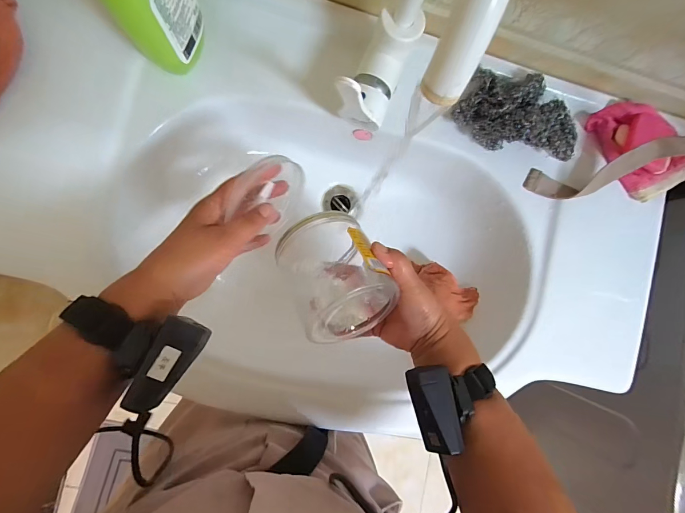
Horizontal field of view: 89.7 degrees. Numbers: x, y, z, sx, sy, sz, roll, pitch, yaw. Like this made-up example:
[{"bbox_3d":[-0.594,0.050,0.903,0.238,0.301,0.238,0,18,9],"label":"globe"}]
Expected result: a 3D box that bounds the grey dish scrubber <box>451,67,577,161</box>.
[{"bbox_3d":[0.225,-0.185,0.438,0.157,0.034,0.087,9,87,-9],"label":"grey dish scrubber"}]

